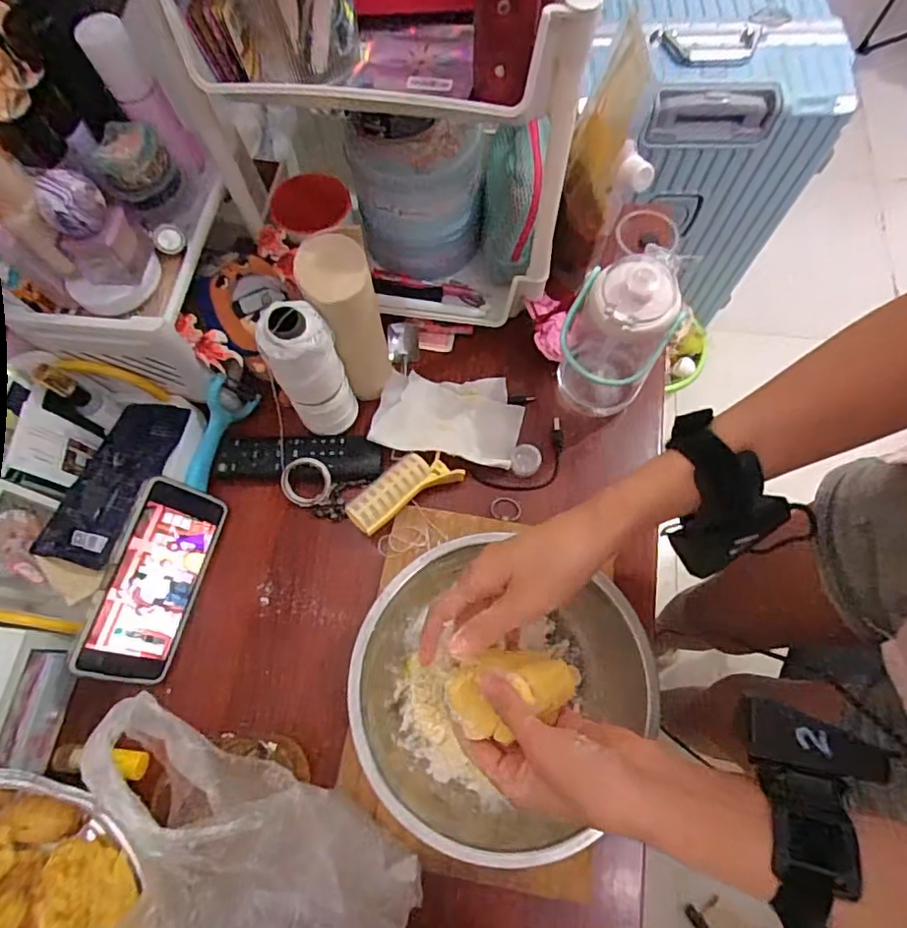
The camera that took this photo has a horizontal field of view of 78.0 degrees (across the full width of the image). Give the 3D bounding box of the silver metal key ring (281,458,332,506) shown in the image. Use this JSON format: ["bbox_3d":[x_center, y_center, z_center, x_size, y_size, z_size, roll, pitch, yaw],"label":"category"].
[{"bbox_3d":[-0.143,0.018,0.543,0.047,0.005,0.047,-1,98,-5],"label":"silver metal key ring"}]

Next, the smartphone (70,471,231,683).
[{"bbox_3d":[-0.259,0.101,0.491,0.006,0.083,0.167,-4,64,39],"label":"smartphone"}]

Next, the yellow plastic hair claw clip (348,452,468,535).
[{"bbox_3d":[-0.048,0.021,0.529,0.109,0.021,0.043,-32,71,-11],"label":"yellow plastic hair claw clip"}]

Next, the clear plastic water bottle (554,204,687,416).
[{"bbox_3d":[0.141,-0.105,0.508,0.078,0.169,0.096,23,71,9],"label":"clear plastic water bottle"}]

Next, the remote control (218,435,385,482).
[{"bbox_3d":[-0.152,-0.007,0.553,0.156,0.018,0.044,1,69,1],"label":"remote control"}]

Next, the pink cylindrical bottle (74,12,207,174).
[{"bbox_3d":[-0.253,-0.303,0.469,0.029,0.121,0.036,20,69,32],"label":"pink cylindrical bottle"}]

